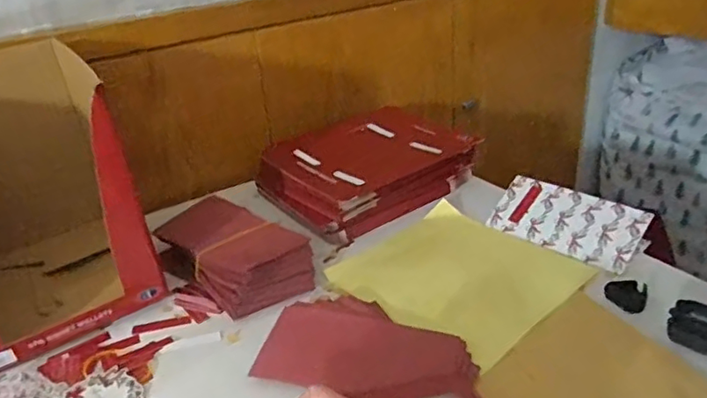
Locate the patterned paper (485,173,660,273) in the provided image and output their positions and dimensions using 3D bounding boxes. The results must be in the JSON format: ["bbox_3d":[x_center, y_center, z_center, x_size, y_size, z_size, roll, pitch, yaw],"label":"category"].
[{"bbox_3d":[0.257,0.026,0.694,0.171,0.012,0.086,23,69,41],"label":"patterned paper"}]

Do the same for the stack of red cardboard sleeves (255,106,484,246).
[{"bbox_3d":[0.016,-0.045,0.825,0.260,0.071,0.207,-21,31,-29],"label":"stack of red cardboard sleeves"}]

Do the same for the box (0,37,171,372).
[{"bbox_3d":[-0.355,-0.001,0.604,0.221,0.249,0.248,-22,32,-31],"label":"box"}]

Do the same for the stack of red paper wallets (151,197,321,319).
[{"bbox_3d":[-0.138,0.059,0.667,0.115,0.056,0.194,-24,33,-33],"label":"stack of red paper wallets"}]

